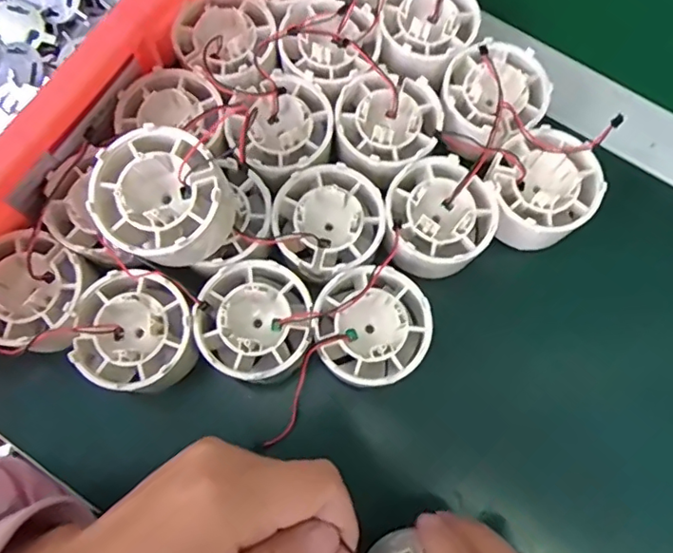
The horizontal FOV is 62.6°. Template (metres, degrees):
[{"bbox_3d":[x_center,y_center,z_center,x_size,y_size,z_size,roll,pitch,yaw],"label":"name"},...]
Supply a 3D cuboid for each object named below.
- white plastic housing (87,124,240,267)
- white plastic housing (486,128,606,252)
[{"bbox_3d":[-0.070,-0.029,0.233,0.054,0.043,0.052,0,75,-1],"label":"white plastic housing"},{"bbox_3d":[0.098,-0.041,0.272,0.051,0.034,0.050,0,75,-1],"label":"white plastic housing"}]

